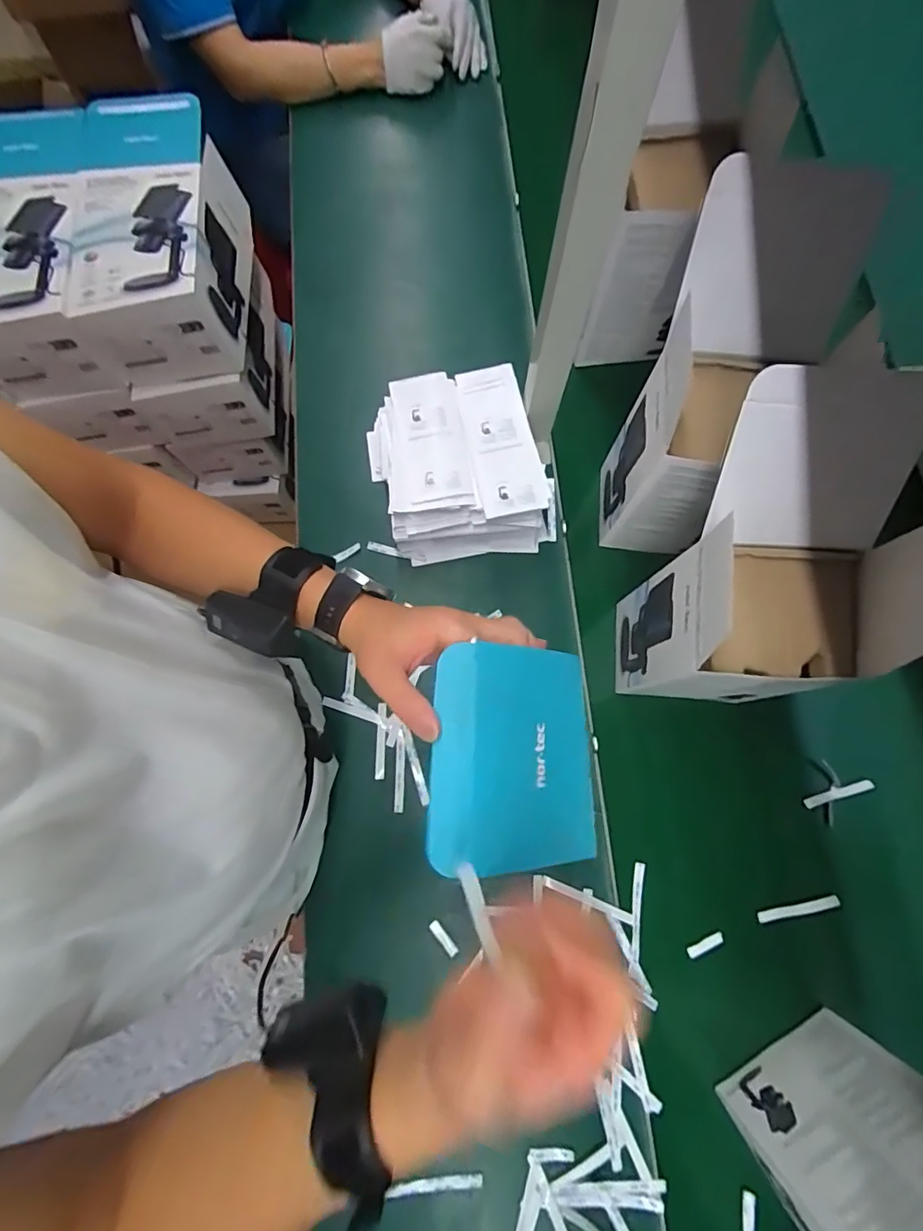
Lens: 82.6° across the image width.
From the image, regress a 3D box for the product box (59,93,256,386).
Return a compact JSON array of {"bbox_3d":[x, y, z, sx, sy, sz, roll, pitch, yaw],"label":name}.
[{"bbox_3d":[-0.385,-0.500,0.686,0.172,0.111,0.367,-7,75,0],"label":"product box"}]

